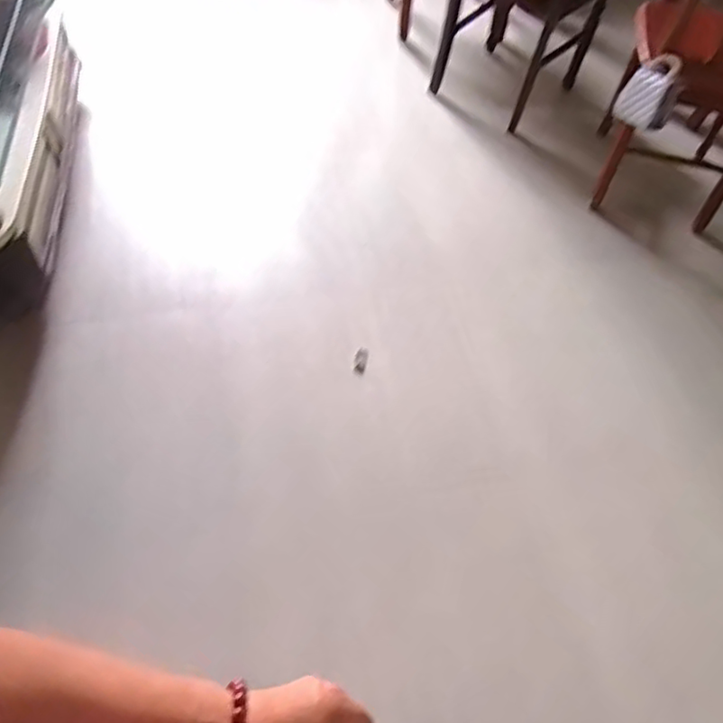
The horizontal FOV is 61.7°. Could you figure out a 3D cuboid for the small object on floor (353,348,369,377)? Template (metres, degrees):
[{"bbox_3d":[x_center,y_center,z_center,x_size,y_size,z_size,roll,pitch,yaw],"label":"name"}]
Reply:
[{"bbox_3d":[-0.001,-0.001,1.493,0.031,0.007,0.072,9,70,5],"label":"small object on floor"}]

